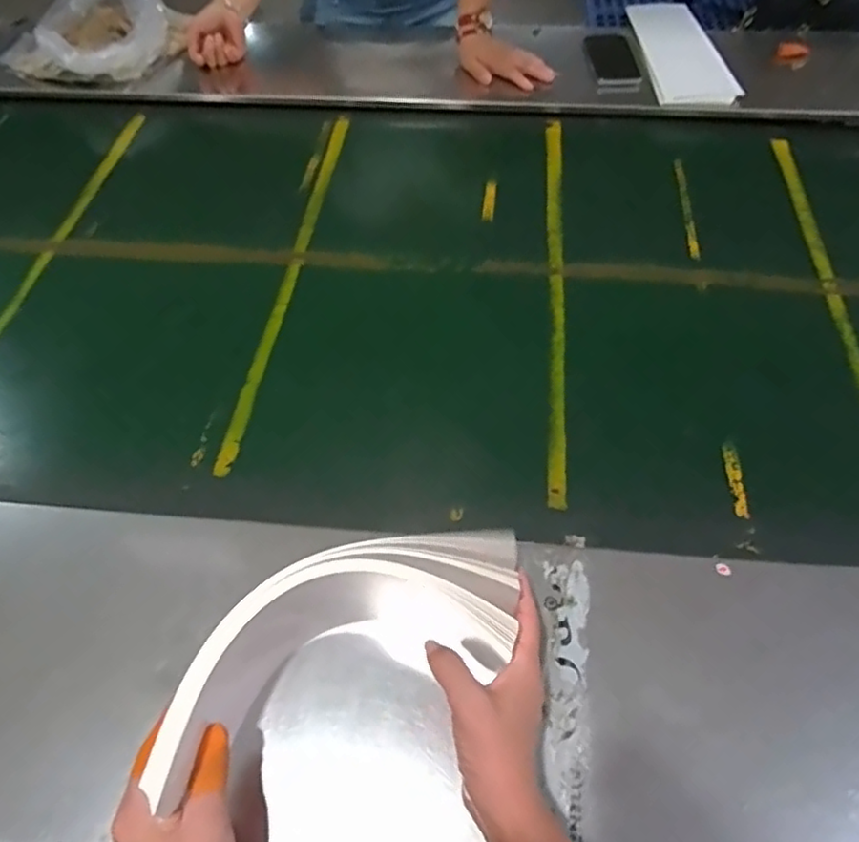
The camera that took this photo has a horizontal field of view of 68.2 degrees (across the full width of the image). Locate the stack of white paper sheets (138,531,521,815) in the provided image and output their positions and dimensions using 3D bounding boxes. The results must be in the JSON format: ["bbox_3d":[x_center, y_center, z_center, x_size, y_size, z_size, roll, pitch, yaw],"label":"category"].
[{"bbox_3d":[-0.057,0.166,0.471,0.264,0.125,0.101,-25,55,-9],"label":"stack of white paper sheets"}]

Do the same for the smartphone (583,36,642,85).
[{"bbox_3d":[0.308,-0.614,1.075,0.071,0.005,0.149,-8,59,3],"label":"smartphone"}]

